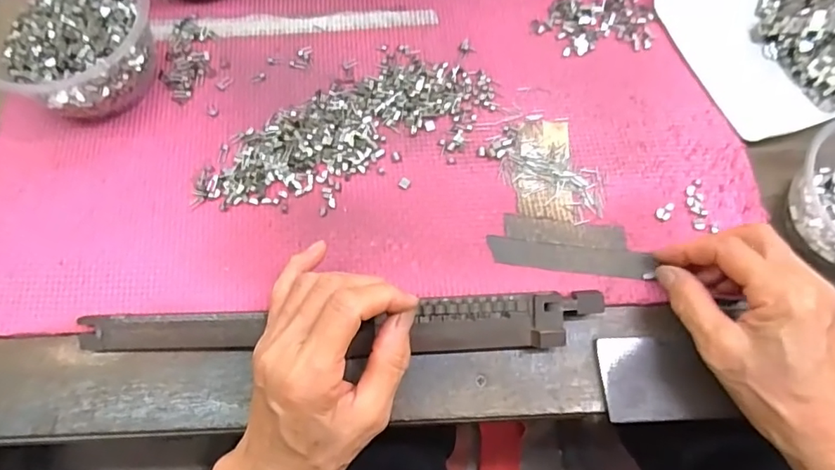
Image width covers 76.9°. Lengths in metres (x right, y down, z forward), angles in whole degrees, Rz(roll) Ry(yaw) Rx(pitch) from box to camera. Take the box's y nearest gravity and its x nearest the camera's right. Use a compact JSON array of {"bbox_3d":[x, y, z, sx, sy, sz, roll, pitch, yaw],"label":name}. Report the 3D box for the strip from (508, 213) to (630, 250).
[{"bbox_3d":[0.097,-0.002,0.346,0.079,0.004,0.017,7,72,2],"label":"strip"}]

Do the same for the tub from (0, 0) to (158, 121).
[{"bbox_3d":[-0.235,-0.139,0.360,0.110,0.071,0.109,0,72,0],"label":"tub"}]

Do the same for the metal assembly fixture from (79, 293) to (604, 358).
[{"bbox_3d":[-0.045,0.054,0.316,0.310,0.018,0.030,-1,72,-1],"label":"metal assembly fixture"}]

